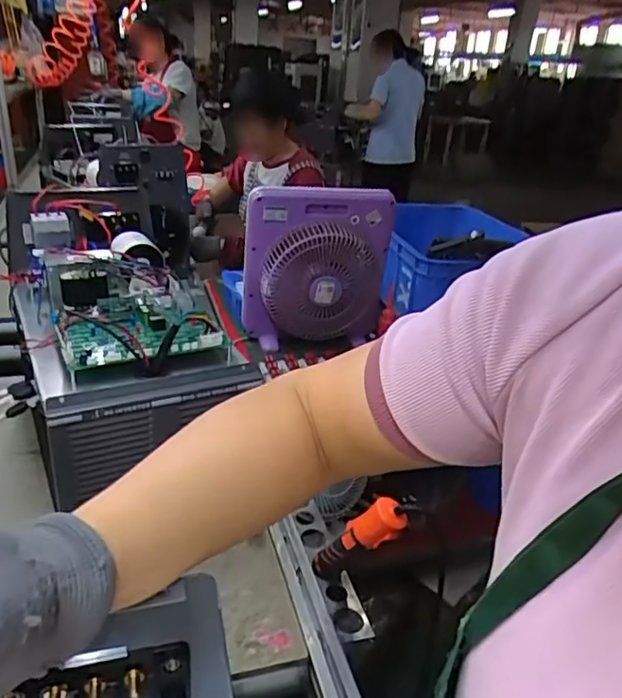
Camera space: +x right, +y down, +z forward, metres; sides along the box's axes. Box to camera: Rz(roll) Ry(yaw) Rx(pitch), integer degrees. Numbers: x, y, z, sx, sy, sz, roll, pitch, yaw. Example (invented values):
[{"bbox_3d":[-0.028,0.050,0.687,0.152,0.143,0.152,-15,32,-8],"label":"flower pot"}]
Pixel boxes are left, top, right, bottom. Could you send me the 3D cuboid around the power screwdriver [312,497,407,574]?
[{"bbox_3d":[0.060,0.249,0.769,0.033,0.198,0.044,-20,67,-39],"label":"power screwdriver"}]

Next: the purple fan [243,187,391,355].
[{"bbox_3d":[0.028,-0.173,1.297,0.342,0.342,0.093,-3,28,-16],"label":"purple fan"}]

